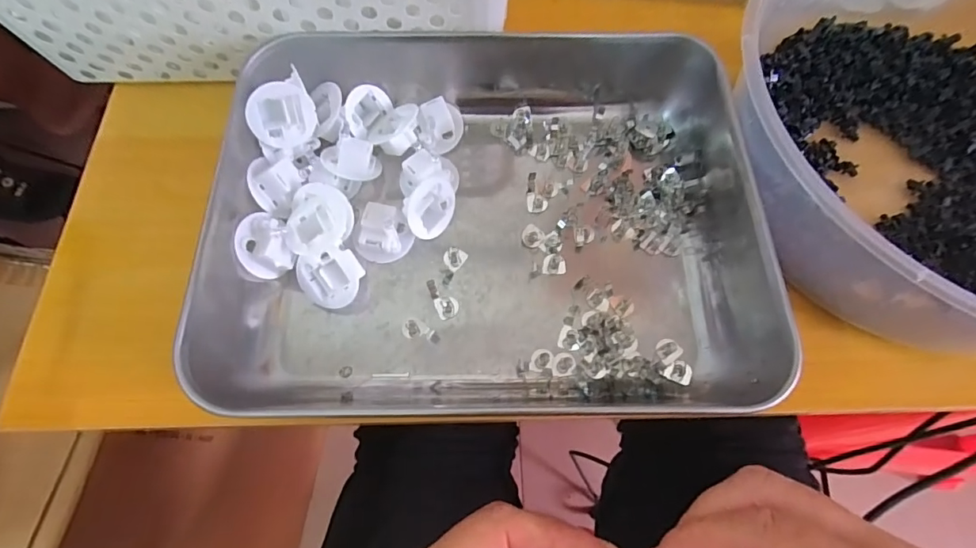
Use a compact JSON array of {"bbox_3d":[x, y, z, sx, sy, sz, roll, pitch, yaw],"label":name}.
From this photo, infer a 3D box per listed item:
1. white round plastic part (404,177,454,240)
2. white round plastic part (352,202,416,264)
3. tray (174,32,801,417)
[{"bbox_3d":[-0.031,-0.035,0.255,0.031,0.026,0.011,-44,36,-24],"label":"white round plastic part"},{"bbox_3d":[-0.055,-0.020,0.252,0.027,0.016,0.026,0,68,-1],"label":"white round plastic part"},{"bbox_3d":[-0.001,-0.040,0.248,0.253,0.050,0.213,0,68,-1],"label":"tray"}]

